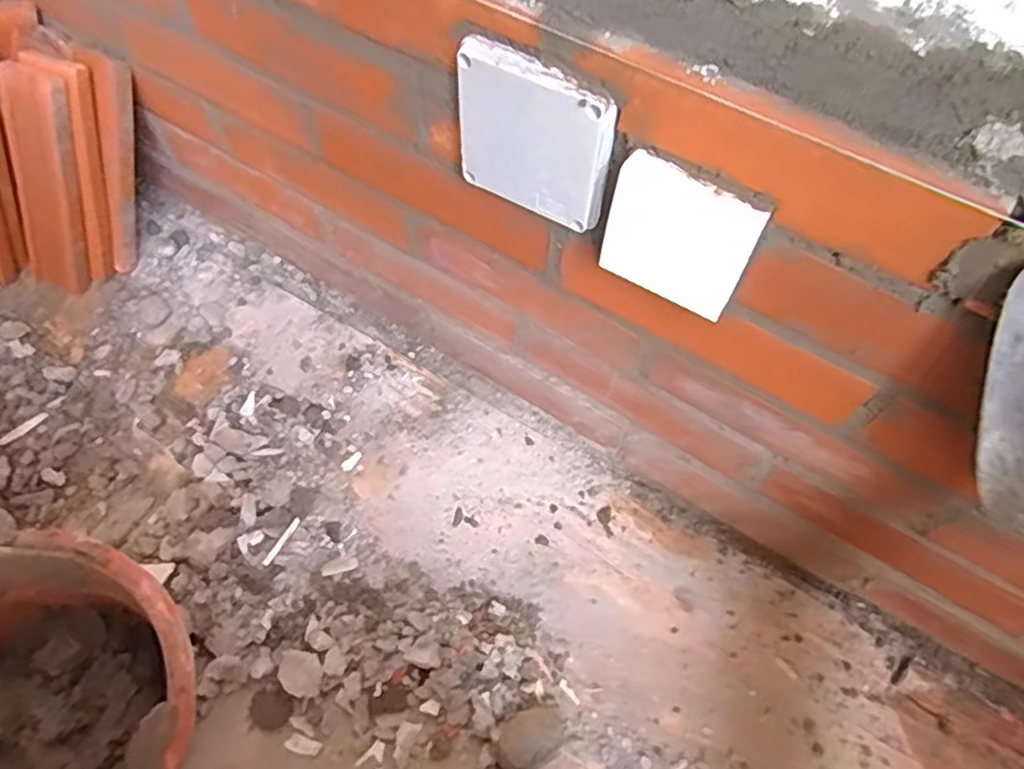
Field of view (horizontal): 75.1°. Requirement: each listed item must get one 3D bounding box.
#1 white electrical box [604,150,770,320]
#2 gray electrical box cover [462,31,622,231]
[{"bbox_3d":[0.101,-0.088,0.407,0.084,0.084,0.021,30,62,14],"label":"white electrical box"},{"bbox_3d":[0.014,-0.155,0.427,0.102,0.102,0.013,29,62,14],"label":"gray electrical box cover"}]

